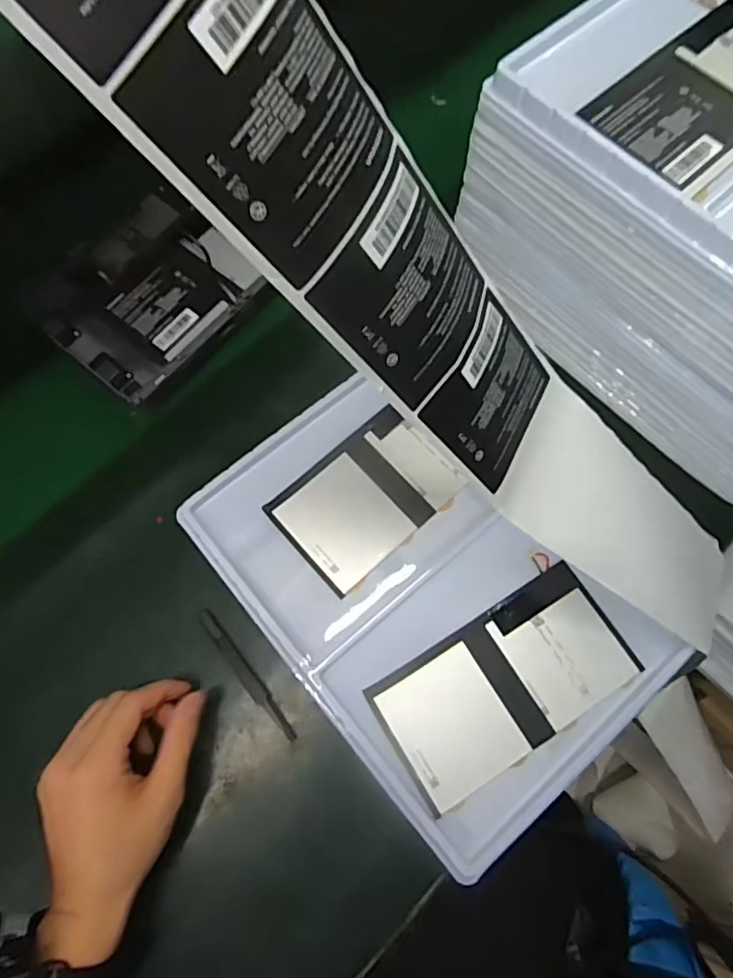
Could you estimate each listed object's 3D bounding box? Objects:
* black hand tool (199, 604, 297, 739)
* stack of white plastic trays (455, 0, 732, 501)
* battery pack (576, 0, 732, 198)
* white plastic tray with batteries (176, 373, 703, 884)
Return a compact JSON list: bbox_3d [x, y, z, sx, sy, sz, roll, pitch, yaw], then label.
[{"bbox_3d":[-0.088,0.135,0.417,0.011,0.008,0.112,-36,74,-11],"label":"black hand tool"},{"bbox_3d":[0.270,-0.199,0.431,0.242,0.172,0.322,-42,75,-12],"label":"stack of white plastic trays"},{"bbox_3d":[0.225,-0.258,0.367,0.171,0.007,0.090,-42,75,-12],"label":"battery pack"},{"bbox_3d":[0.036,0.075,0.413,0.203,0.018,0.323,-40,75,-12],"label":"white plastic tray with batteries"}]

